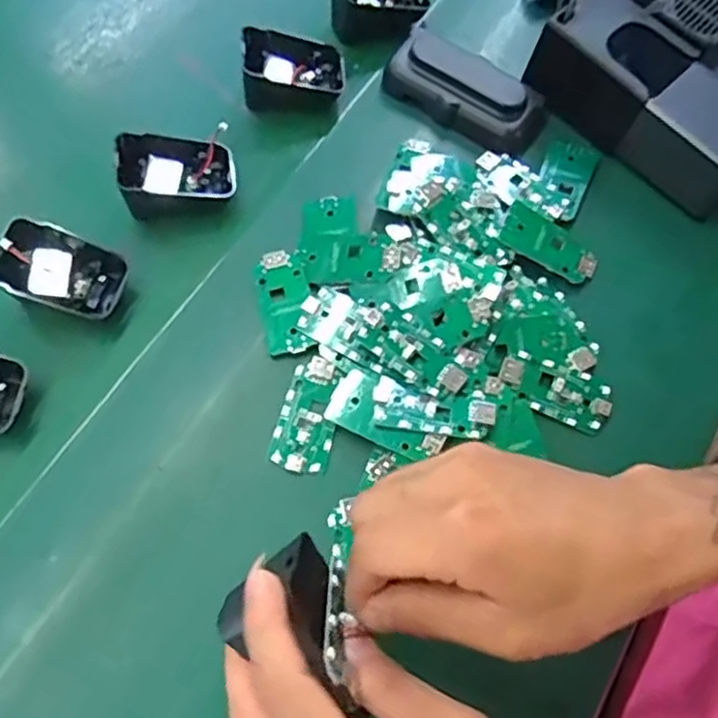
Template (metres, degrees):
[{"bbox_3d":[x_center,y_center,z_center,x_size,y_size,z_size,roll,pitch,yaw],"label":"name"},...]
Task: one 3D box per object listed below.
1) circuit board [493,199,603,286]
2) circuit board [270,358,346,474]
[{"bbox_3d":[0.116,-0.070,0.420,0.062,0.005,0.030,30,68,-5],"label":"circuit board"},{"bbox_3d":[-0.027,0.031,0.380,0.031,0.007,0.063,11,66,3],"label":"circuit board"}]

